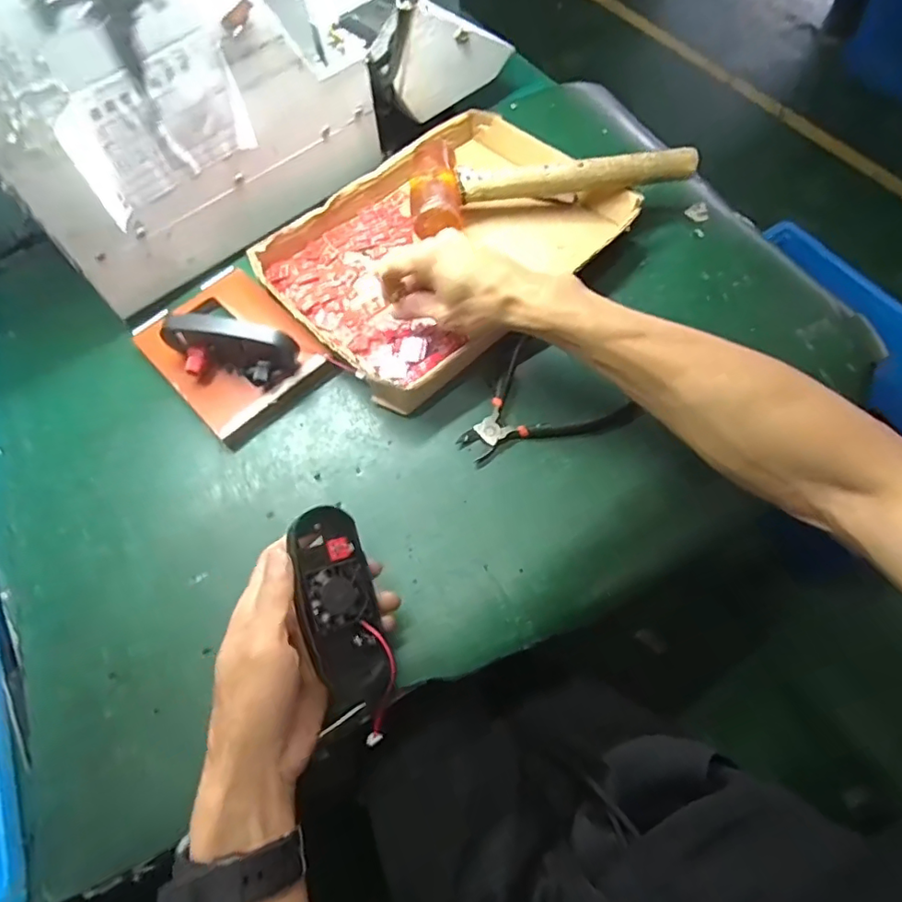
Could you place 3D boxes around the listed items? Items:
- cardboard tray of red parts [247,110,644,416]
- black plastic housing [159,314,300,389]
[{"bbox_3d":[-0.004,-0.201,0.538,0.238,0.046,0.319,43,72,15],"label":"cardboard tray of red parts"},{"bbox_3d":[-0.189,-0.084,0.470,0.115,0.053,0.036,7,65,6],"label":"black plastic housing"}]

